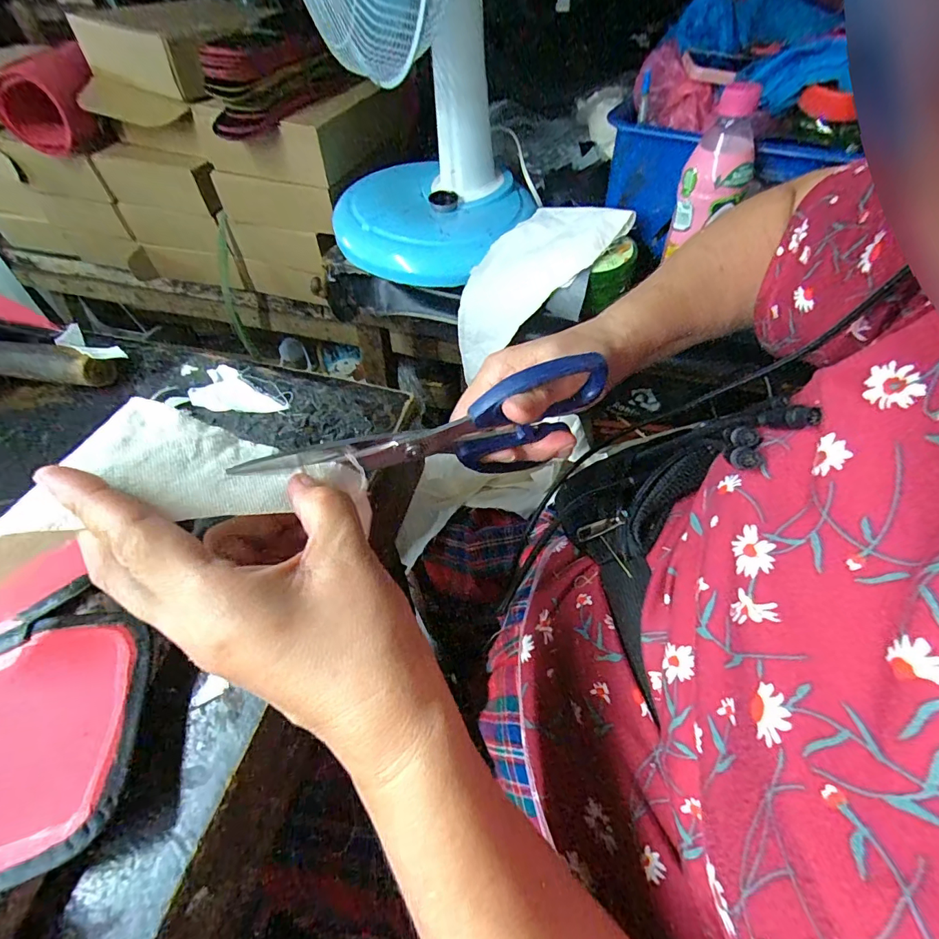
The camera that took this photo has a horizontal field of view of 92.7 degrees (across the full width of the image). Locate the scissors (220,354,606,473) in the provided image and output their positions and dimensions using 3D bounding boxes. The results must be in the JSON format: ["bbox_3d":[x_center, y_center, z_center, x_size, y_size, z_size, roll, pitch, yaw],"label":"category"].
[{"bbox_3d":[-0.015,-0.013,0.236,0.180,0.077,0.009,-15,56,-15],"label":"scissors"}]

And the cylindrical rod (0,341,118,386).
[{"bbox_3d":[-0.319,-0.083,0.340,0.098,0.023,0.024,9,55,5],"label":"cylindrical rod"}]

